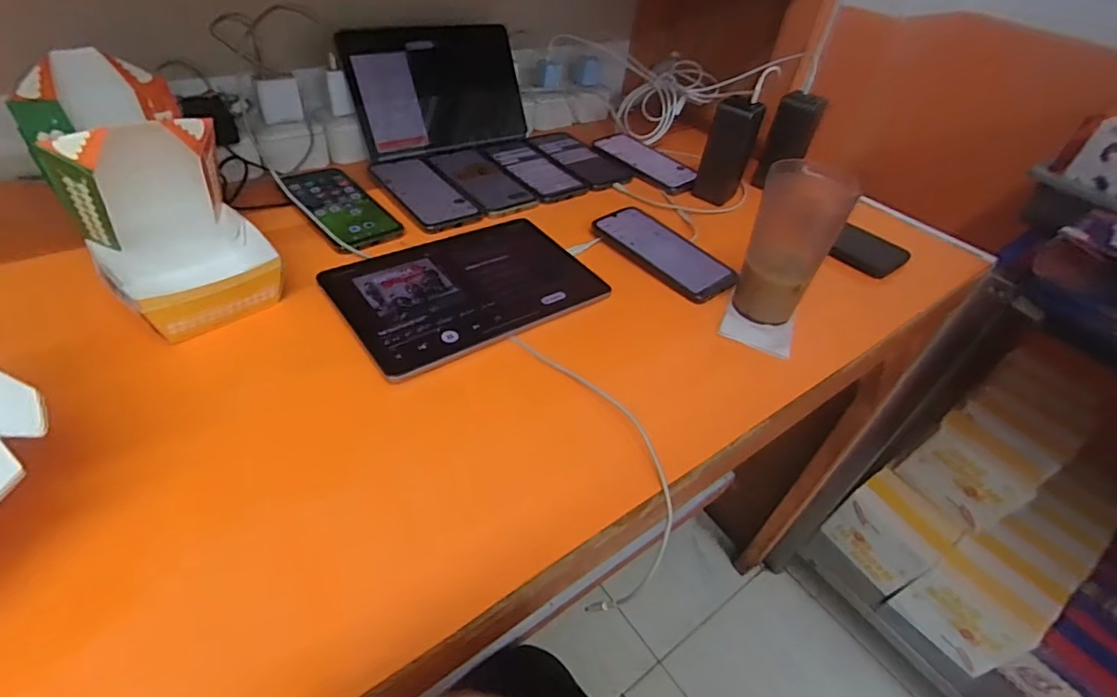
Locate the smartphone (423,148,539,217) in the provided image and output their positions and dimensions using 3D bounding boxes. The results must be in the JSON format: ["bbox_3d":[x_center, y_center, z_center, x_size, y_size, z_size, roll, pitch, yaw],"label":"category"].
[{"bbox_3d":[-0.105,-0.229,0.720,0.078,0.008,0.184,-22,50,-28],"label":"smartphone"}]

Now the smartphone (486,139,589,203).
[{"bbox_3d":[-0.034,-0.256,0.756,0.080,0.010,0.174,-20,49,-26],"label":"smartphone"}]

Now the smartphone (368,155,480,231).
[{"bbox_3d":[-0.171,-0.201,0.676,0.086,0.006,0.182,-23,51,-29],"label":"smartphone"}]

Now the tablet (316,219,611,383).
[{"bbox_3d":[-0.089,-0.068,0.542,0.250,0.004,0.172,-24,51,-30],"label":"tablet"}]

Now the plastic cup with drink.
[{"bbox_3d":[0.229,-0.104,0.535,0.078,0.154,0.072,24,45,16],"label":"plastic cup with drink"}]

